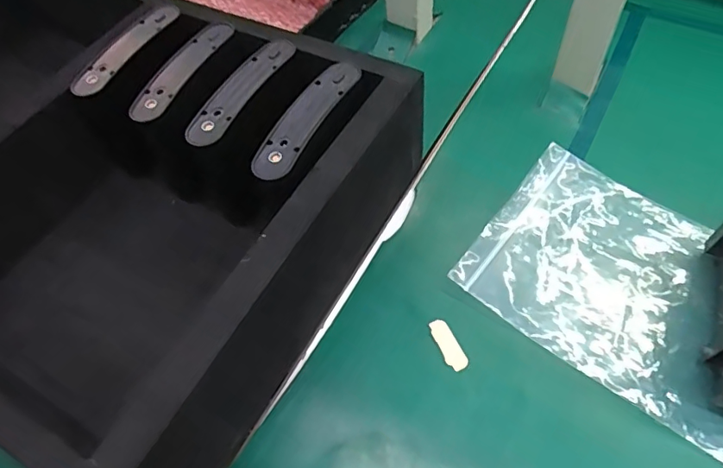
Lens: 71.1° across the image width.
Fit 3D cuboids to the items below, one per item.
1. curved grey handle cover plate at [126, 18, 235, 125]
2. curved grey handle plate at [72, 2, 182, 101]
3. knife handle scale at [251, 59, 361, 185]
[{"bbox_3d":[-0.149,-0.136,0.417,0.031,0.008,0.120,19,61,17],"label":"curved grey handle cover plate"},{"bbox_3d":[-0.202,-0.161,0.431,0.028,0.006,0.123,20,62,17],"label":"curved grey handle plate"},{"bbox_3d":[-0.040,-0.088,0.377,0.030,0.005,0.126,23,63,19],"label":"knife handle scale"}]

